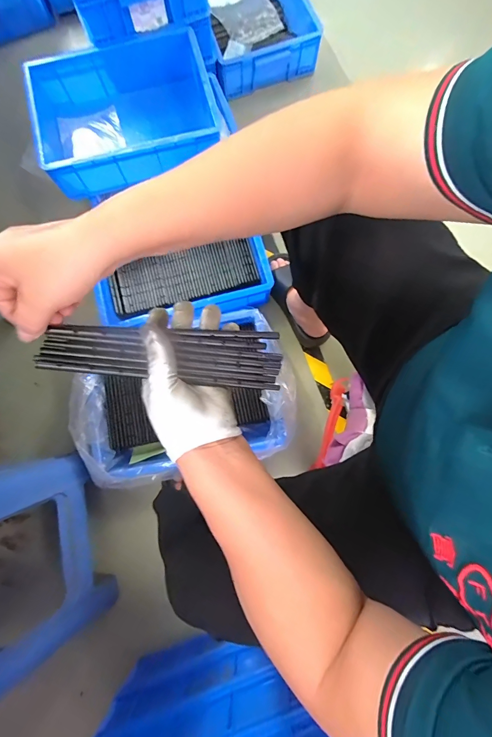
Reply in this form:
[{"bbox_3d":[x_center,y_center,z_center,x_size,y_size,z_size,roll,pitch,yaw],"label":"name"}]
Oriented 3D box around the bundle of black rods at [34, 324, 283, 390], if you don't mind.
[{"bbox_3d":[-0.074,-0.014,0.319,0.220,0.012,0.057,4,79,-13],"label":"bundle of black rods"}]

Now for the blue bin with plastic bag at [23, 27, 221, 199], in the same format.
[{"bbox_3d":[-0.284,-0.603,0.787,0.394,0.130,0.319,-14,79,-1],"label":"blue bin with plastic bag"}]

